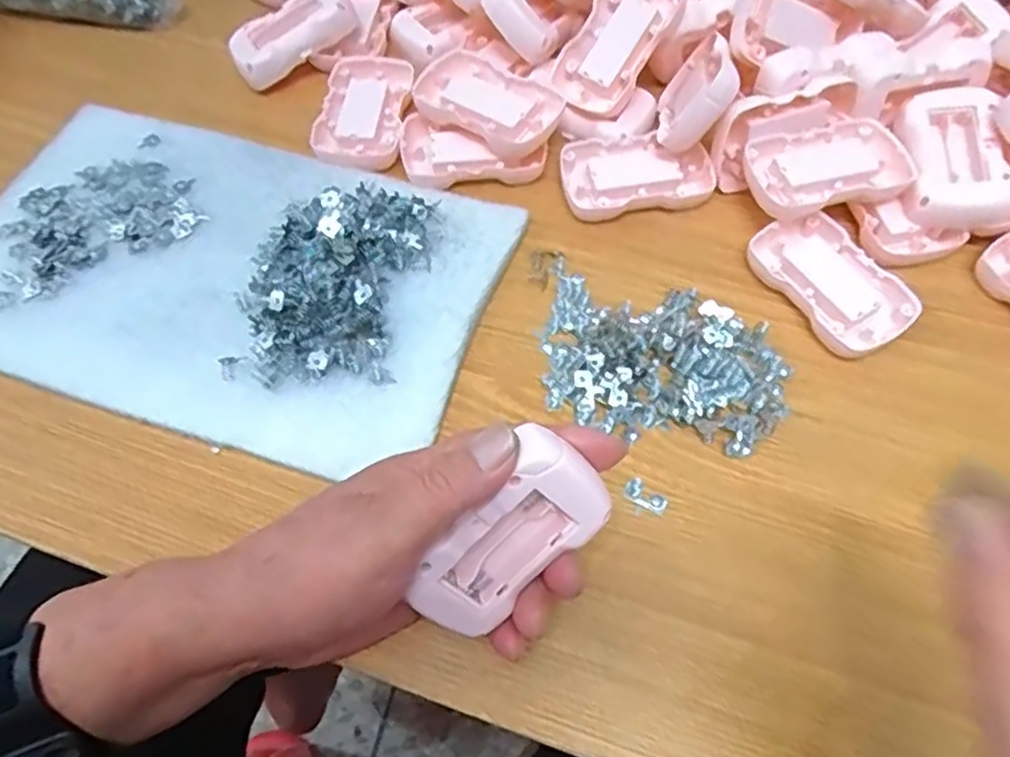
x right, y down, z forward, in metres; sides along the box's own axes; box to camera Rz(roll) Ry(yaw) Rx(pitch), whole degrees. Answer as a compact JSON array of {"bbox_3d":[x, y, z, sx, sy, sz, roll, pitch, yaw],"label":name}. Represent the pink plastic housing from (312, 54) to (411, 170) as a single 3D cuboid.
[{"bbox_3d":[-0.090,-0.175,0.441,0.054,0.015,0.084,2,62,2],"label":"pink plastic housing"}]

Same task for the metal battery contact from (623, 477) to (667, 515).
[{"bbox_3d":[0.066,0.058,0.325,0.021,0.006,0.015,30,67,15],"label":"metal battery contact"}]

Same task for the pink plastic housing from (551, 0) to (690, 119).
[{"bbox_3d":[0.067,-0.207,0.422,0.052,0.013,0.090,39,102,20],"label":"pink plastic housing"}]

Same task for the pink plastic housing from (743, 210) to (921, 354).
[{"bbox_3d":[0.178,-0.053,0.376,0.056,0.010,0.087,-30,66,-14],"label":"pink plastic housing"}]

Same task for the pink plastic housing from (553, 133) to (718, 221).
[{"bbox_3d":[0.078,-0.124,0.412,0.086,0.012,0.051,-8,62,-3],"label":"pink plastic housing"}]

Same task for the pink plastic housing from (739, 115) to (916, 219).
[{"bbox_3d":[0.184,-0.120,0.394,0.088,0.019,0.052,-16,63,-7],"label":"pink plastic housing"}]

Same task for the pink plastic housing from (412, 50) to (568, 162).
[{"bbox_3d":[-0.010,-0.168,0.423,0.090,0.025,0.059,29,66,15],"label":"pink plastic housing"}]

